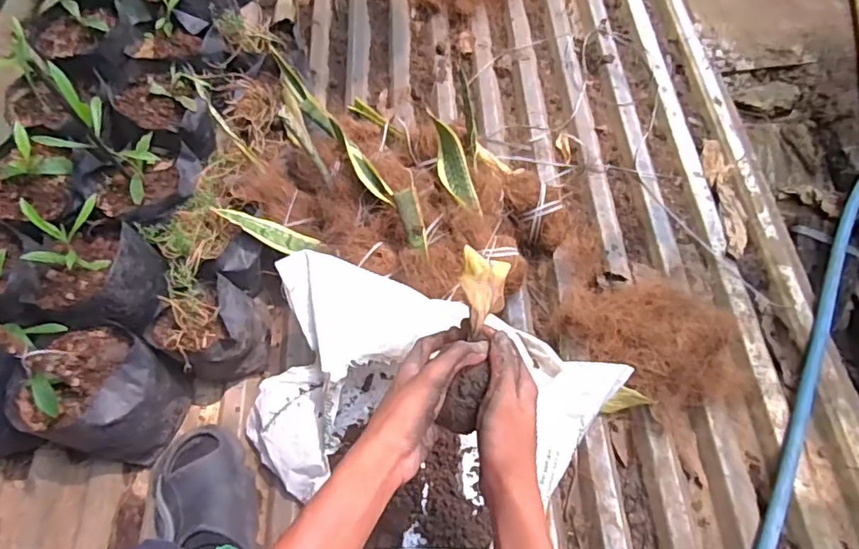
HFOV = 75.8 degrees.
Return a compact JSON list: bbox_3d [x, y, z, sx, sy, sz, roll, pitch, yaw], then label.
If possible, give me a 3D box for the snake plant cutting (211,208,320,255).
[{"bbox_3d":[-0.232,-0.062,0.795,0.146,0.017,0.040,22,61,-22],"label":"snake plant cutting"}]

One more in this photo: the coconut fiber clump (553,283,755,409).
[{"bbox_3d":[0.319,0.087,0.783,0.252,0.056,0.198,-8,60,-7],"label":"coconut fiber clump"}]

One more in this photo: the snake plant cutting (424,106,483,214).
[{"bbox_3d":[0.035,-0.161,0.809,0.041,0.038,0.156,-22,96,-11],"label":"snake plant cutting"}]

